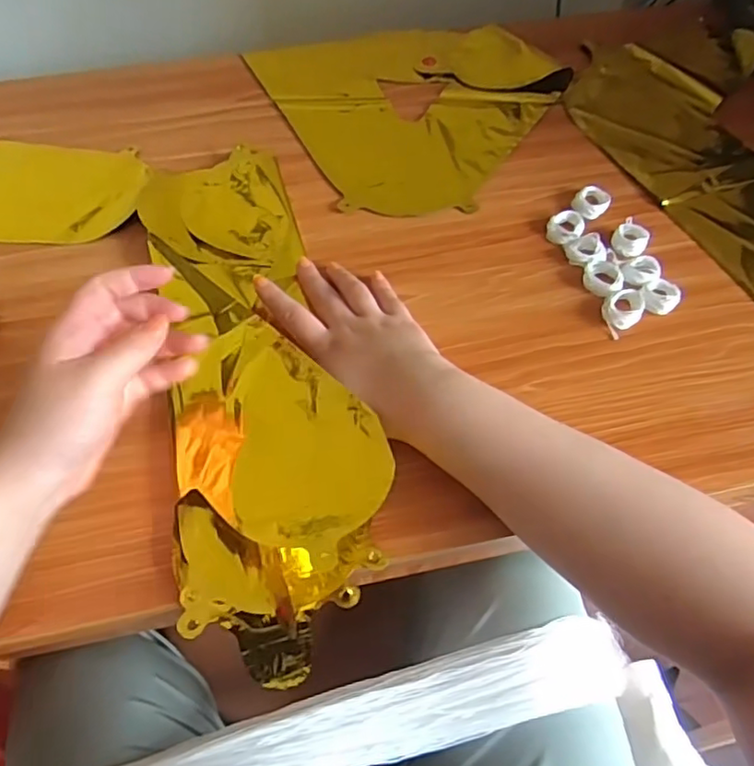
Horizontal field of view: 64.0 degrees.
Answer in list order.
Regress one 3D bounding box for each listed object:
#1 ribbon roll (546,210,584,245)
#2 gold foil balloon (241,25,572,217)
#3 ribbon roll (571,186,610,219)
[{"bbox_3d":[0.159,-0.132,0.510,0.028,0.010,0.035,20,60,11],"label":"ribbon roll"},{"bbox_3d":[0.044,-0.288,0.596,0.262,0.022,0.284,-22,61,-14],"label":"gold foil balloon"},{"bbox_3d":[0.186,-0.158,0.524,0.030,0.013,0.027,25,61,14],"label":"ribbon roll"}]

